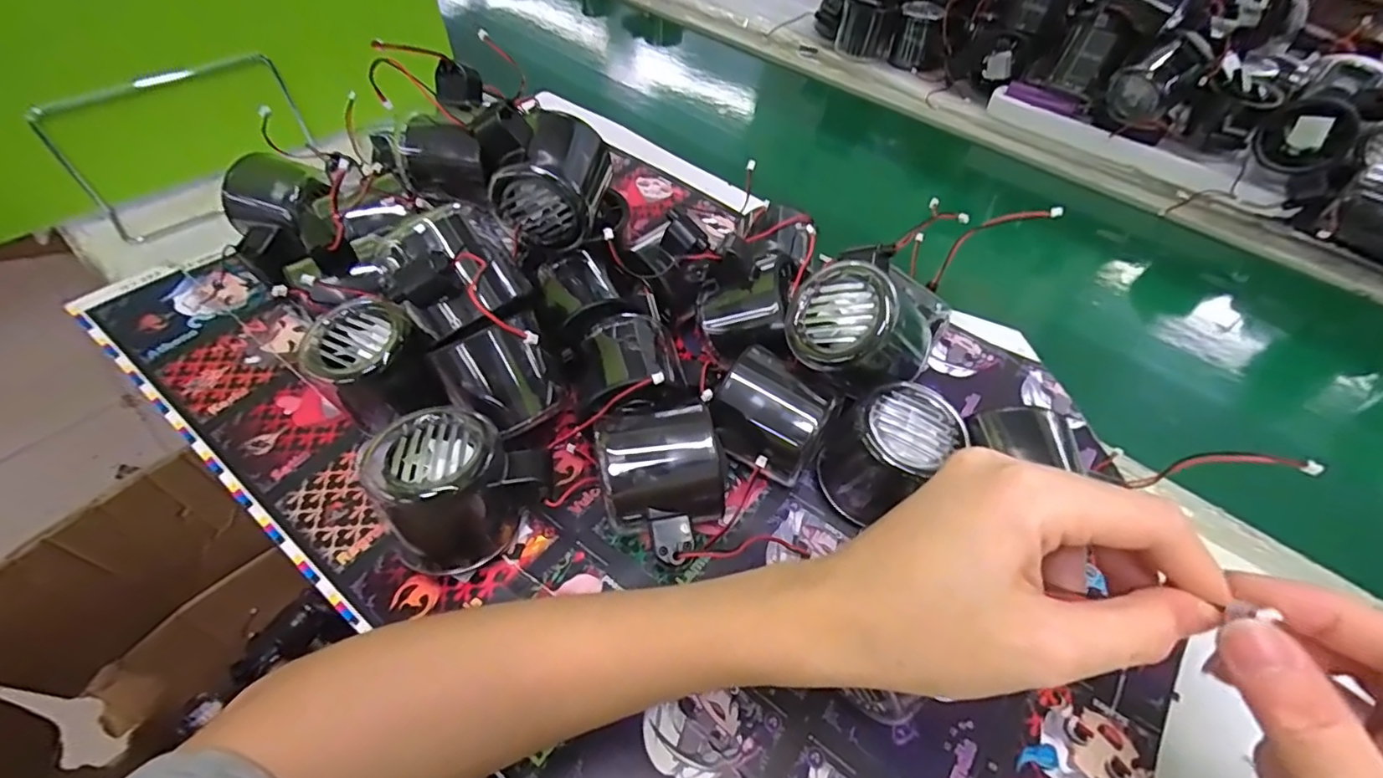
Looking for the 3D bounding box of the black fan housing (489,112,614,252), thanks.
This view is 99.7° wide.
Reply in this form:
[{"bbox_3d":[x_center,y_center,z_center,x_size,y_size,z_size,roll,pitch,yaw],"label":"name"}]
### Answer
[{"bbox_3d":[-0.074,-0.118,0.327,0.048,0.044,0.068,13,51,6],"label":"black fan housing"}]

